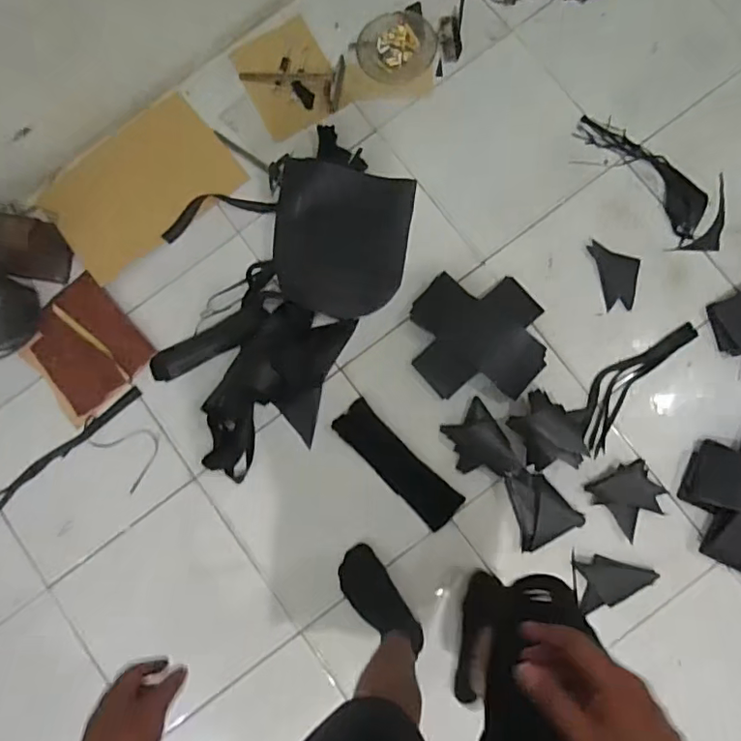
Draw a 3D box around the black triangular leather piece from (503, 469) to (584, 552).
[{"bbox_3d":[0.360,0.277,1.126,0.130,0.026,0.152,-18,85,2],"label":"black triangular leather piece"}]

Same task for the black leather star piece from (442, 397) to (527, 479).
[{"bbox_3d":[0.233,0.158,1.160,0.113,0.026,0.166,-27,85,1],"label":"black leather star piece"}]

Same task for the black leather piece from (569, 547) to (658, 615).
[{"bbox_3d":[0.492,0.447,1.117,0.171,0.005,0.115,15,81,3],"label":"black leather piece"}]

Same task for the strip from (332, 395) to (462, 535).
[{"bbox_3d":[0.058,0.204,1.185,0.318,0.007,0.089,44,89,9],"label":"strip"}]

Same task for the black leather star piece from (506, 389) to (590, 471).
[{"bbox_3d":[0.376,0.133,1.130,0.160,0.038,0.146,26,88,5],"label":"black leather star piece"}]

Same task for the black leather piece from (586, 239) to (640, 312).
[{"bbox_3d":[0.547,-0.214,1.198,0.096,0.007,0.155,-15,85,-2],"label":"black leather piece"}]

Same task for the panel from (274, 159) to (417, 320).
[{"bbox_3d":[-0.066,-0.293,1.218,0.290,0.042,0.329,9,86,4],"label":"panel"}]

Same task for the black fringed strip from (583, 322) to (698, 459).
[{"bbox_3d":[0.553,0.019,1.158,0.103,0.017,0.346,39,89,5],"label":"black fringed strip"}]

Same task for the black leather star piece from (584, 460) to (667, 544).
[{"bbox_3d":[0.543,0.267,1.138,0.126,0.005,0.130,-34,84,0],"label":"black leather star piece"}]

